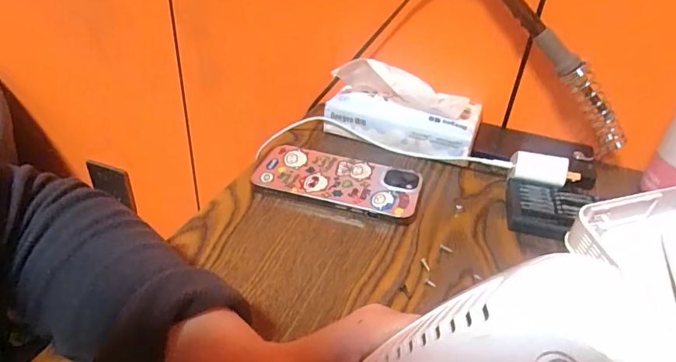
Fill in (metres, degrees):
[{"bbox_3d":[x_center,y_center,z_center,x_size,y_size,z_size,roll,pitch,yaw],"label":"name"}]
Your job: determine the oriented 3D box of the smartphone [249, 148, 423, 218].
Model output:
[{"bbox_3d":[0.000,0.000,0.416,0.145,0.015,0.070,12,36,11],"label":"smartphone"}]

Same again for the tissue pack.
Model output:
[{"bbox_3d":[0.068,-0.080,0.472,0.154,0.080,0.077,12,36,12],"label":"tissue pack"}]

